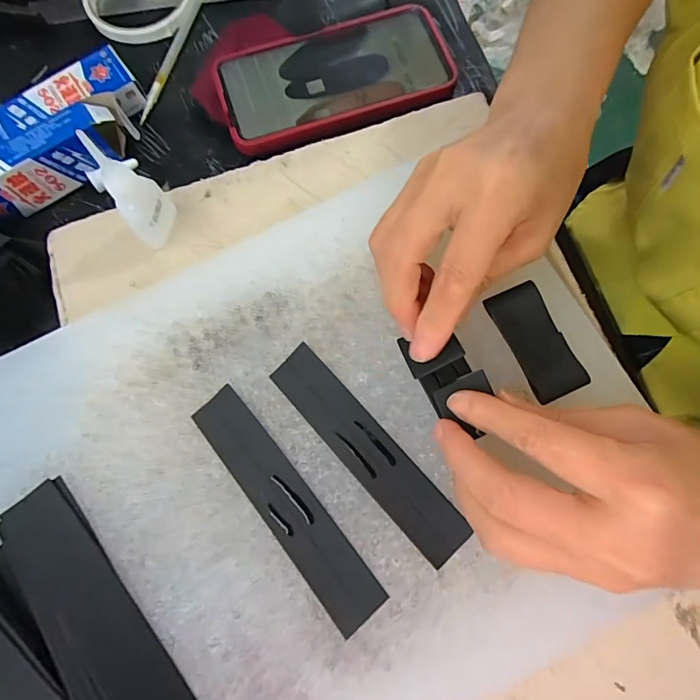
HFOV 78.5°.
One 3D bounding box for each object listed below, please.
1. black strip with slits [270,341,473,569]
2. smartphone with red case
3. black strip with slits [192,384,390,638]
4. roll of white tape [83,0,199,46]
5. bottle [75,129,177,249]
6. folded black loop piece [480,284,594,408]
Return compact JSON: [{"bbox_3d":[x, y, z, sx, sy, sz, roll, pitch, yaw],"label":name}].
[{"bbox_3d":[0.008,0.049,0.211,0.025,0.005,0.121,-41,76,-12],"label":"black strip with slits"},{"bbox_3d":[-0.010,-0.198,0.310,0.166,0.013,0.086,-17,73,-5],"label":"smartphone with red case"},{"bbox_3d":[-0.032,0.074,0.209,0.026,0.004,0.126,-39,78,-6],"label":"black strip with slits"},{"bbox_3d":[-0.165,-0.281,0.337,0.085,0.014,0.085,-21,73,-7],"label":"roll of white tape"},{"bbox_3d":[-0.118,-0.088,0.232,0.027,0.080,0.023,-32,77,-7],"label":"bottle"},{"bbox_3d":[0.095,-0.005,0.220,0.026,0.011,0.060,-24,74,-8],"label":"folded black loop piece"}]

